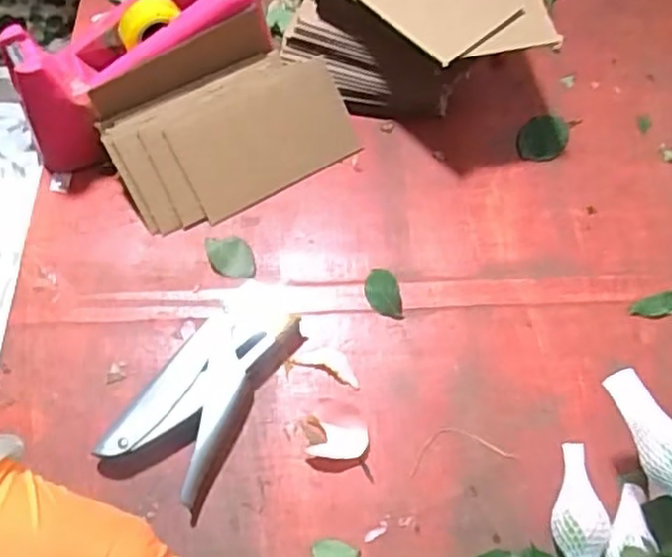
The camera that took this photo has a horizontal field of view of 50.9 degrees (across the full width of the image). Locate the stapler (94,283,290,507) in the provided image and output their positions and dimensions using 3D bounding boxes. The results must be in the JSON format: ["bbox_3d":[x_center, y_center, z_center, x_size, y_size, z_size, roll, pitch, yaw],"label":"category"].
[{"bbox_3d":[-0.088,0.065,0.482,0.064,0.021,0.152,25,68,12],"label":"stapler"}]

